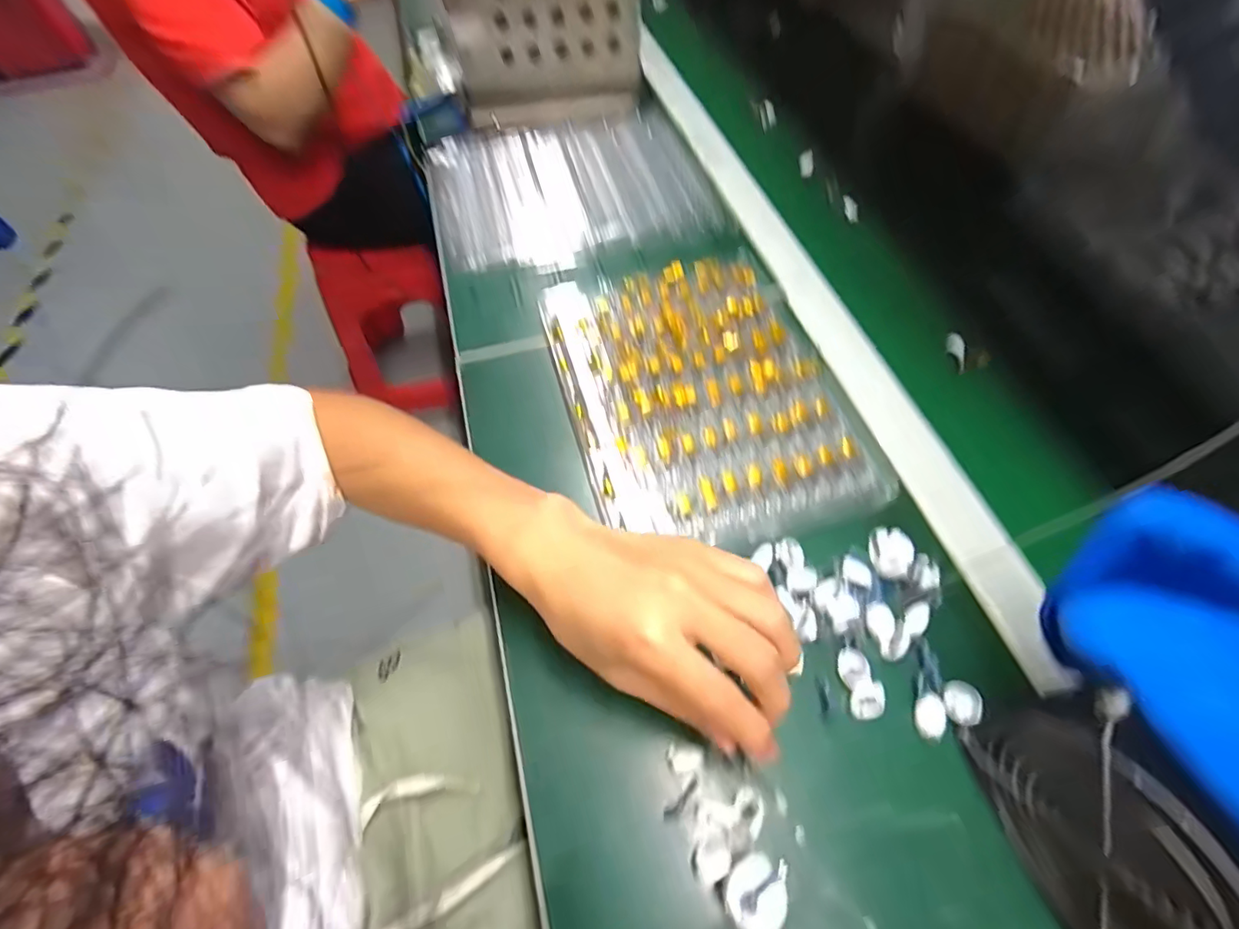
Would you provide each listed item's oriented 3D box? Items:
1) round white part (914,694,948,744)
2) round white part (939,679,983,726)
[{"bbox_3d":[0.172,0.140,0.298,0.017,0.004,0.024,32,65,18],"label":"round white part"},{"bbox_3d":[0.192,0.133,0.303,0.022,0.004,0.022,-1,59,1],"label":"round white part"}]

